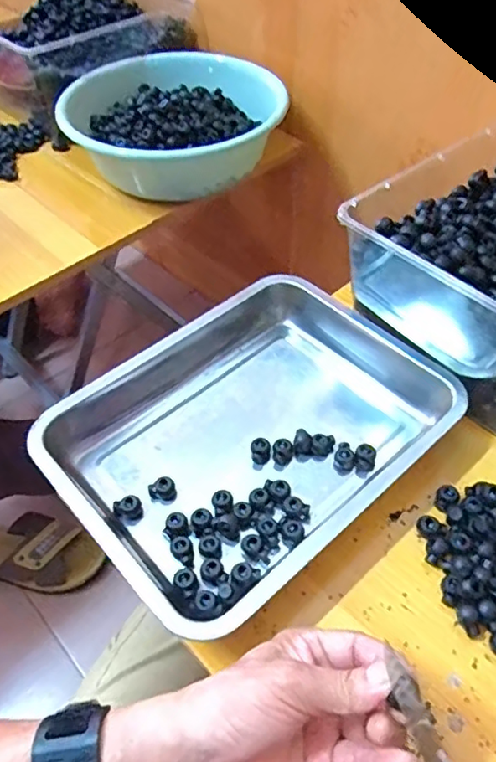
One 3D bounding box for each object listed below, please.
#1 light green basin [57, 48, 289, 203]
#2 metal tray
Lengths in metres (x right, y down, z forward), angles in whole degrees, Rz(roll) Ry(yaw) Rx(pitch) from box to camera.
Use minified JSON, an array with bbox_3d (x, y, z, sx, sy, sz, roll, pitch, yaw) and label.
[{"bbox_3d":[-0.100,-0.357,0.801,0.300,0.100,0.229,5,50,7],"label":"light green basin"},{"bbox_3d":[0.010,0.037,0.496,0.309,0.048,0.237,-35,56,-24],"label":"metal tray"}]

